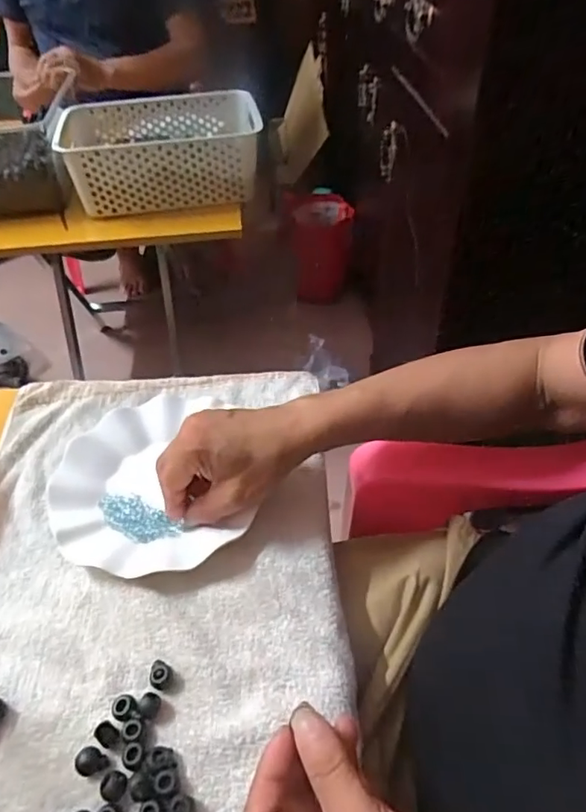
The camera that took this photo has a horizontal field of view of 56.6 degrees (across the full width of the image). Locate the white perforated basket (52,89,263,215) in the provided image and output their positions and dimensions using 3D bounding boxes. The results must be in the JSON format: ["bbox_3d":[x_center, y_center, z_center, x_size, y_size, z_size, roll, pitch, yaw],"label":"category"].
[{"bbox_3d":[-0.219,-0.423,0.909,0.321,0.111,0.221,-7,45,-2],"label":"white perforated basket"}]

